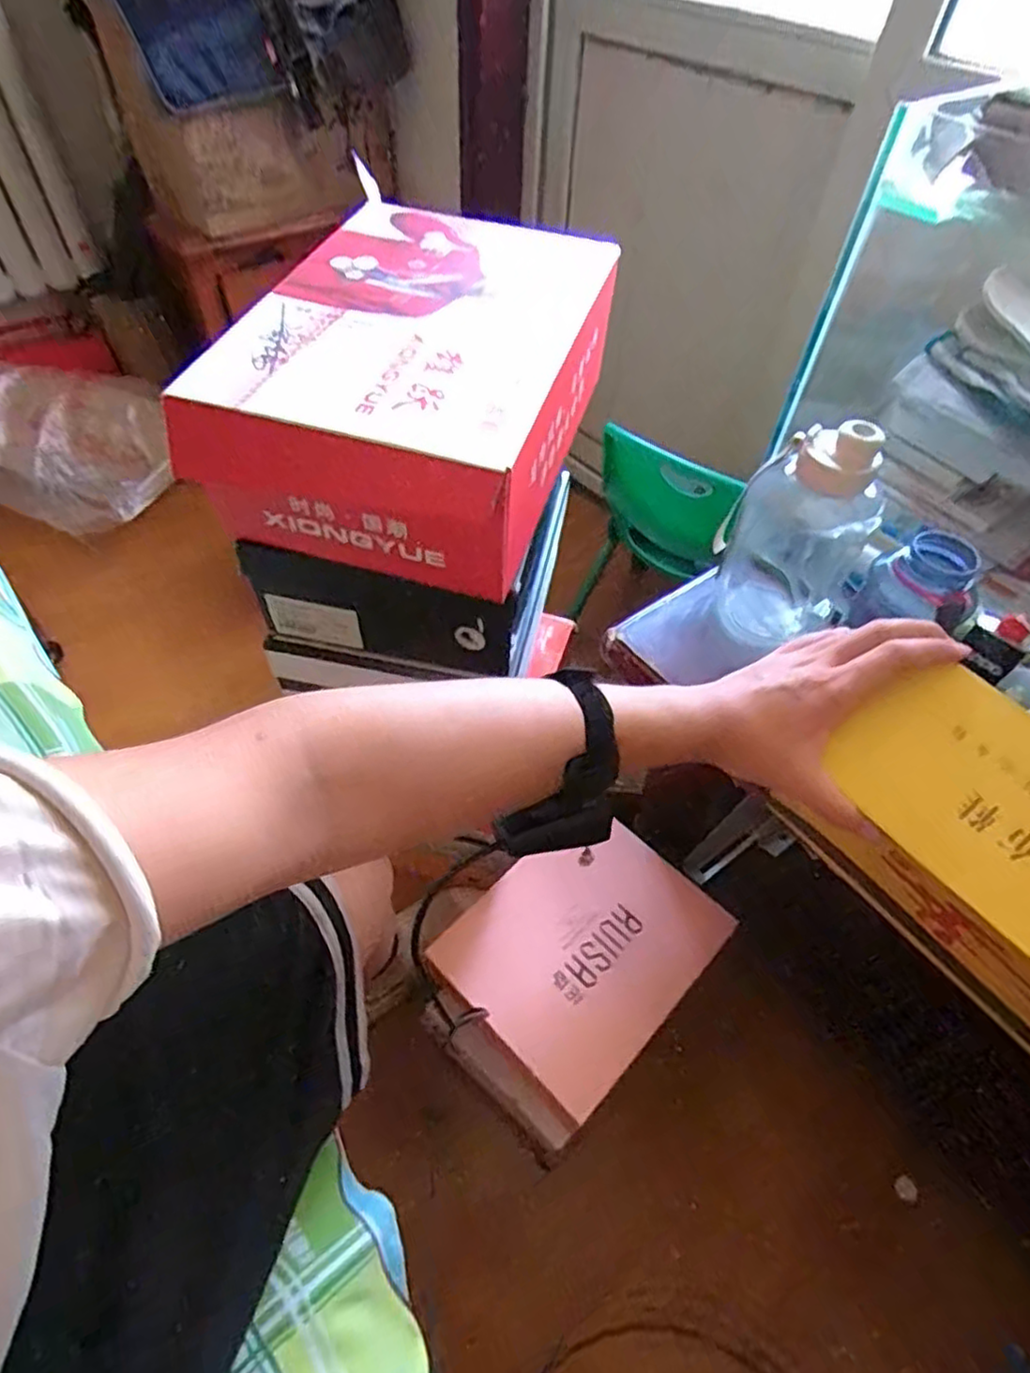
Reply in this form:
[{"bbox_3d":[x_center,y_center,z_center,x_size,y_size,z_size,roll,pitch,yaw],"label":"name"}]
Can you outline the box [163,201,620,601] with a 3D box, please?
[{"bbox_3d":[-0.070,-0.238,0.539,0.232,0.128,0.314,16,54,9],"label":"box"}]

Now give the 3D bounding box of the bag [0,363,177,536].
[{"bbox_3d":[-0.979,-0.544,1.489,0.444,0.233,0.330,-16,55,-14],"label":"bag"}]

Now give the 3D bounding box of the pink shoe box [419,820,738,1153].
[{"bbox_3d":[0.069,0.345,0.843,0.337,0.118,0.247,-35,62,-26],"label":"pink shoe box"}]

